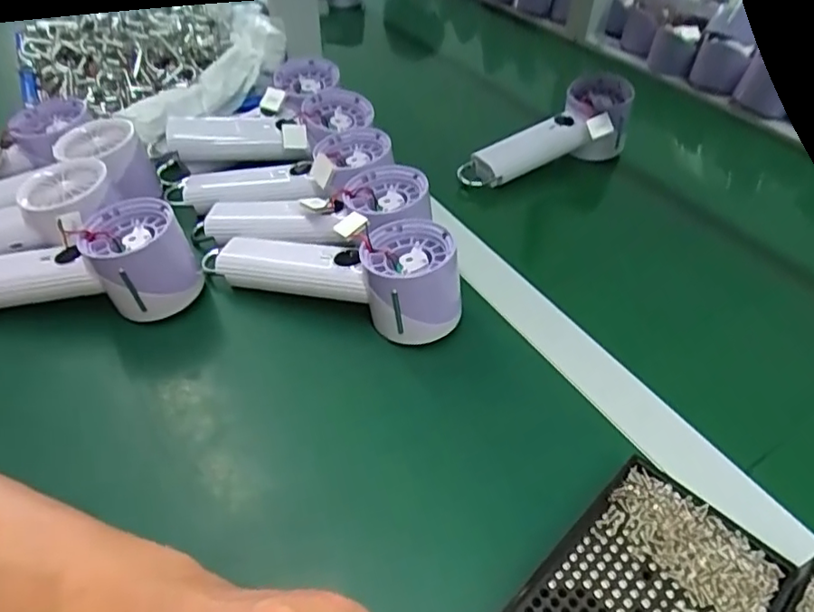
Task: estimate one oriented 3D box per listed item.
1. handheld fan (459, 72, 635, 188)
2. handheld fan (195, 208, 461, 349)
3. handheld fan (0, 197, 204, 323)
[{"bbox_3d":[0.144,-0.160,0.553,0.177,0.060,0.059,-26,51,-25],"label":"handheld fan"},{"bbox_3d":[-0.051,-0.032,0.411,0.181,0.055,0.063,17,47,16],"label":"handheld fan"},{"bbox_3d":[-0.241,-0.024,0.404,0.187,0.068,0.064,0,45,-1],"label":"handheld fan"}]

